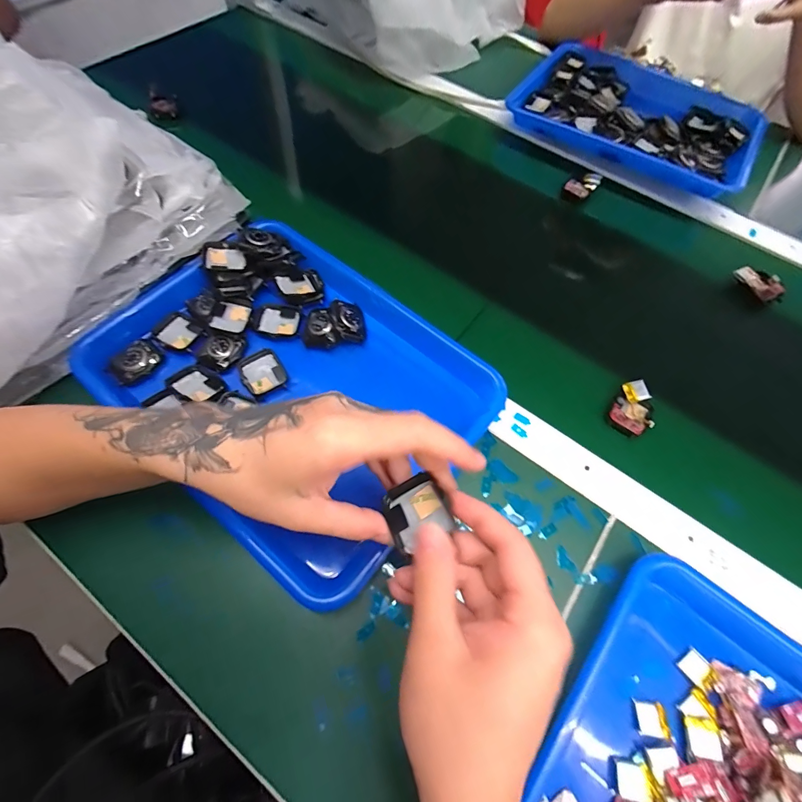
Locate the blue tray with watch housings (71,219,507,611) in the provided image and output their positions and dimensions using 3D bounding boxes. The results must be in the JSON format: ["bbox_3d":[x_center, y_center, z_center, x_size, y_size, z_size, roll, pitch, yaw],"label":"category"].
[{"bbox_3d":[-0.097,-0.026,0.360,0.329,0.042,0.253,37,68,15],"label":"blue tray with watch housings"}]

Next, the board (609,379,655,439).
[{"bbox_3d":[0.227,0.009,0.380,0.037,0.016,0.057,30,66,12],"label":"board"}]

